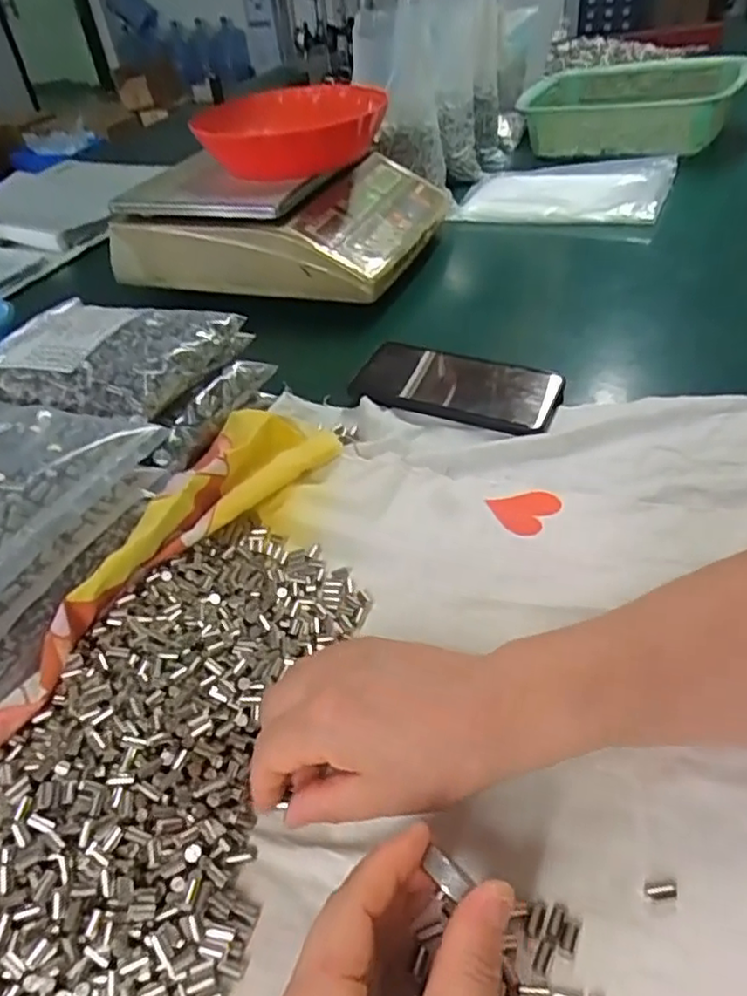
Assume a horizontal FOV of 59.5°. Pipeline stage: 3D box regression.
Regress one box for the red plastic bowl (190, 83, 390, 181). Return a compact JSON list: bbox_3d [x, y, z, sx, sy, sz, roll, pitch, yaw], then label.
[{"bbox_3d":[-0.076,-0.398,0.715,0.175,0.058,0.164,1,42,9],"label":"red plastic bowl"}]

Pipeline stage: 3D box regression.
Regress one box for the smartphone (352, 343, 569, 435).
[{"bbox_3d":[0.063,-0.093,0.531,0.168,0.017,0.078,15,46,23],"label":"smartphone"}]

